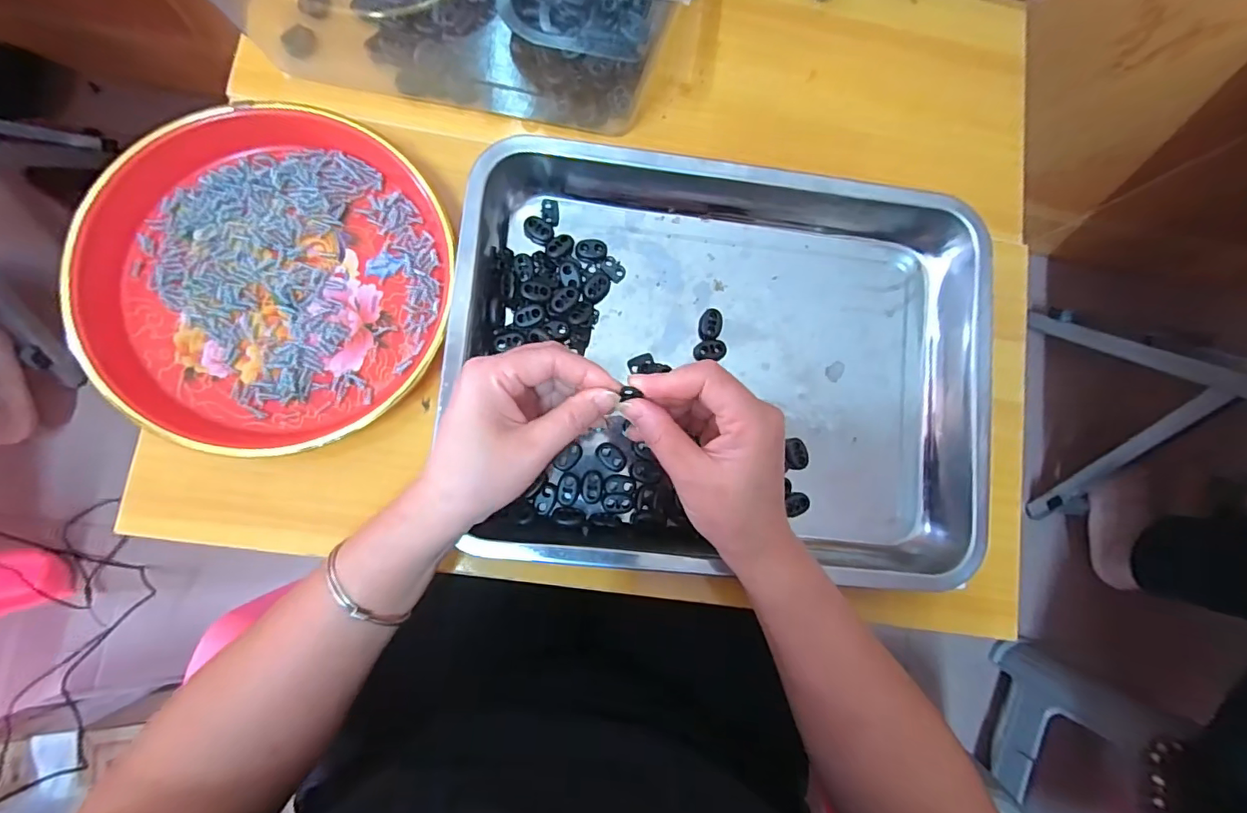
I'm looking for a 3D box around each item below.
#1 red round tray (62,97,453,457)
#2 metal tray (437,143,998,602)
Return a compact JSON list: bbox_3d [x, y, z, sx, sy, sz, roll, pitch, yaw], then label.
[{"bbox_3d":[-0.224,-0.084,0.342,0.210,0.028,0.220,1,82,-6],"label":"red round tray"},{"bbox_3d":[0.068,-0.027,0.361,0.350,0.045,0.271,6,82,-5],"label":"metal tray"}]

